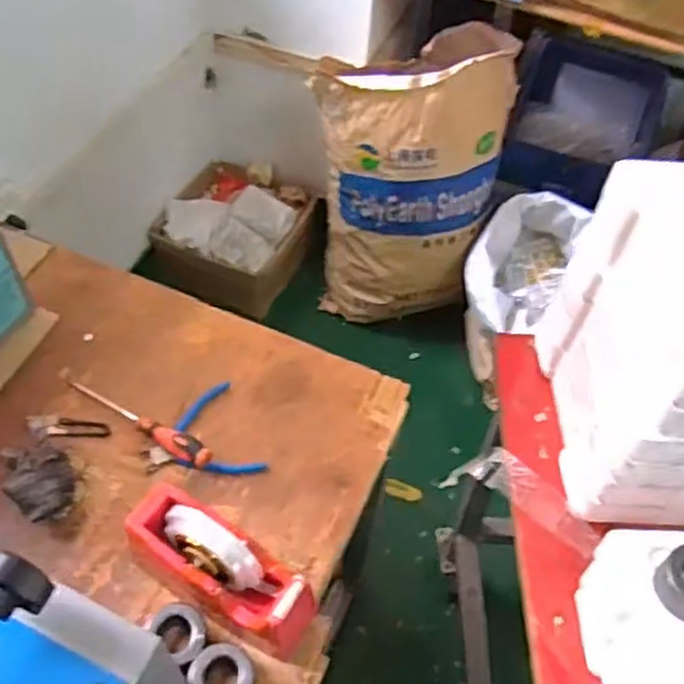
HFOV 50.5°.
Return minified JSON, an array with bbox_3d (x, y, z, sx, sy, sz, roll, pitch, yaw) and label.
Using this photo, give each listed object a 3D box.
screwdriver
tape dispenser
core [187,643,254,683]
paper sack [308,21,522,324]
[{"bbox_3d":[-0.252,0.092,0.893,0.224,0.038,0.028,31,56,18],"label":"screwdriver"},{"bbox_3d":[-0.126,0.234,0.744,0.205,0.120,0.079,26,55,14],"label":"tape dispenser"},{"bbox_3d":[-0.118,0.331,0.714,0.061,0.038,0.062,3,53,-3],"label":"core"},{"bbox_3d":[0.143,-0.378,1.673,0.391,0.620,0.333,9,52,2],"label":"paper sack"}]

